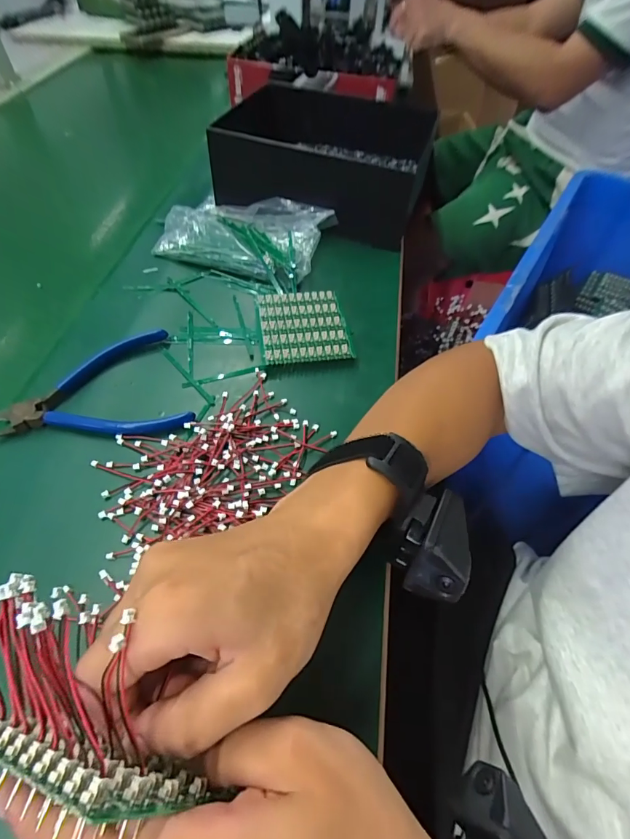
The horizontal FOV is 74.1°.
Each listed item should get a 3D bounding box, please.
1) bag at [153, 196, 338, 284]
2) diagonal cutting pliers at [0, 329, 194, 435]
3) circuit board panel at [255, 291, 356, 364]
[{"bbox_3d":[-0.078,-0.207,0.461,0.170,0.033,0.110,18,54,10],"label":"bag"},{"bbox_3d":[-0.173,-0.031,0.344,0.146,0.011,0.106,-3,54,-6],"label":"diagonal cutting pliers"},{"bbox_3d":[-0.012,-0.085,0.389,0.081,0.015,0.084,-6,54,-8],"label":"circuit board panel"}]

